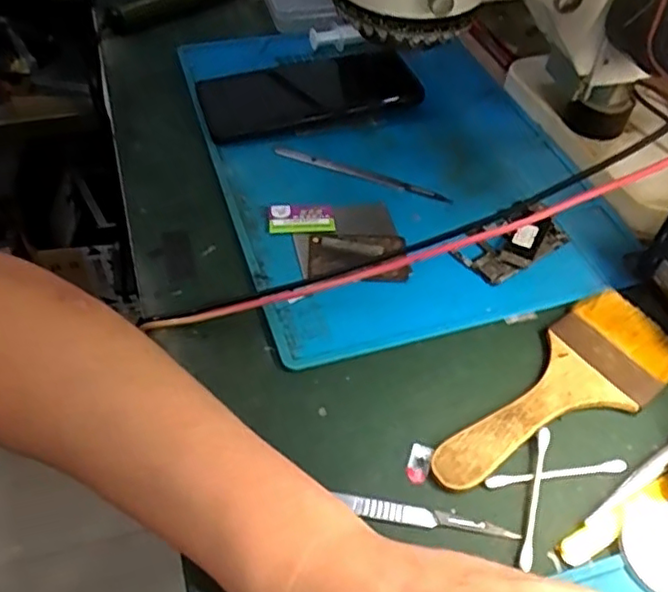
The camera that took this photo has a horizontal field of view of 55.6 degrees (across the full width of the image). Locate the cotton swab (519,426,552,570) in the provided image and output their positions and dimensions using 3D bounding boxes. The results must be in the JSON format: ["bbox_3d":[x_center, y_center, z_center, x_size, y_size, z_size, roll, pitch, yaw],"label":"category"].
[{"bbox_3d":[0.095,0.092,0.299,0.007,0.004,0.070,16,50,12],"label":"cotton swab"}]

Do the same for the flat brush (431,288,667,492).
[{"bbox_3d":[0.116,0.052,0.332,0.158,0.010,0.061,-29,55,-25],"label":"flat brush"}]

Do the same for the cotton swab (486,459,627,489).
[{"bbox_3d":[0.108,0.086,0.306,0.071,0.004,0.006,-6,49,-8],"label":"cotton swab"}]

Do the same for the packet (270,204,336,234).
[{"bbox_3d":[-0.021,-0.050,0.414,0.042,0.004,0.025,2,48,-1],"label":"packet"}]

